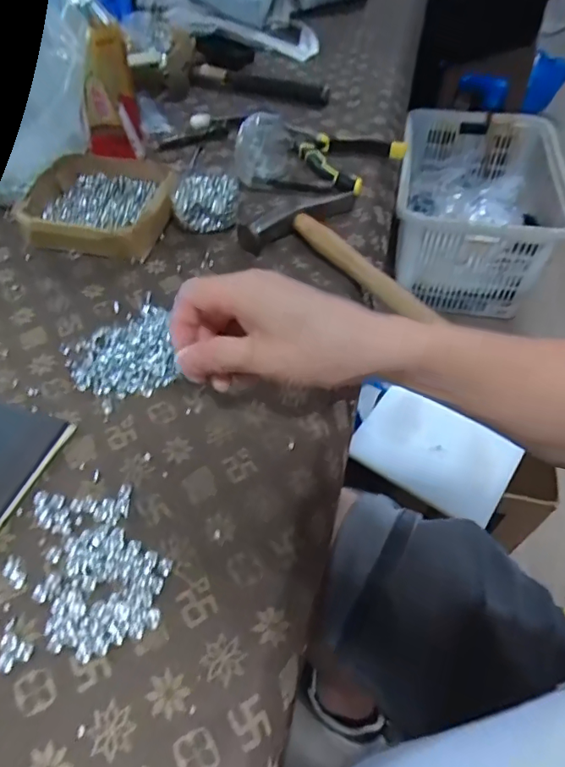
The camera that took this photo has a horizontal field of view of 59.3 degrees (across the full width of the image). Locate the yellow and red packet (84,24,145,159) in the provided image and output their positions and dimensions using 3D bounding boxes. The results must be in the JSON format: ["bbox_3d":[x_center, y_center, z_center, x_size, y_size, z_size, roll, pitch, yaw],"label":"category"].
[{"bbox_3d":[-0.194,-0.318,0.555,0.057,0.129,0.026,-26,56,-23],"label":"yellow and red packet"}]

